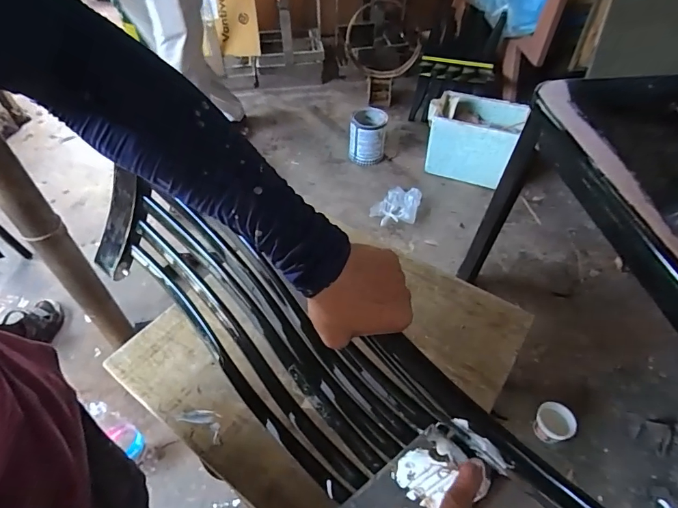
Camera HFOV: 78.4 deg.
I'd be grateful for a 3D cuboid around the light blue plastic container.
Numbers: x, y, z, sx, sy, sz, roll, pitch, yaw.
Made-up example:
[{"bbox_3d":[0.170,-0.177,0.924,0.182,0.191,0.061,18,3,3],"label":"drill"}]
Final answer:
[{"bbox_3d":[0.563,-0.485,1.776,0.374,0.279,0.240,22,51,18],"label":"light blue plastic container"}]

